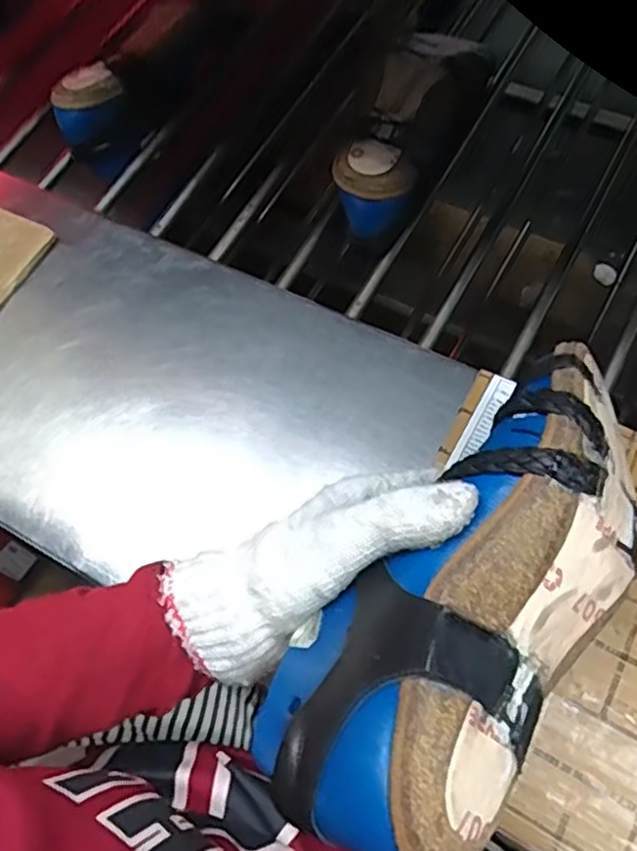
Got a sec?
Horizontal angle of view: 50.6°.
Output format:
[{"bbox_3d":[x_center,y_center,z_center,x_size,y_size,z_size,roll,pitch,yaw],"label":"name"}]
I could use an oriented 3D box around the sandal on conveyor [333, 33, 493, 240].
[{"bbox_3d":[0.072,-0.233,0.545,0.077,0.057,0.211,19,71,18],"label":"sandal on conveyor"}]

